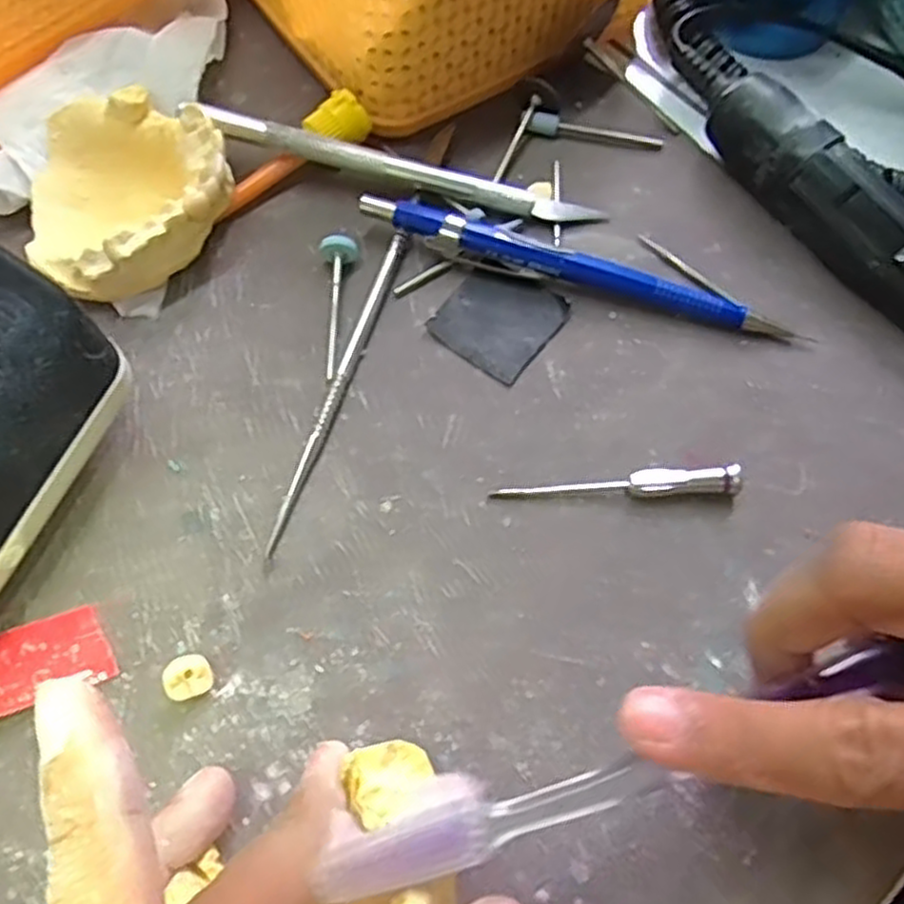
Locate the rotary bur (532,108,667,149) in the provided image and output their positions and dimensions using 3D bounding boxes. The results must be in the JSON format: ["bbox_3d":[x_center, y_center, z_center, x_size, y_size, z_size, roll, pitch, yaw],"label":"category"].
[{"bbox_3d":[0.050,-0.112,0.263,0.046,0.005,0.009,7,68,1],"label":"rotary bur"}]

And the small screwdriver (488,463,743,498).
[{"bbox_3d":[0.045,0.009,0.209,0.066,0.009,0.007,-1,68,-3],"label":"small screwdriver"}]

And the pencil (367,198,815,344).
[{"bbox_3d":[0.039,-0.056,0.234,0.134,0.013,0.010,15,68,3],"label":"pencil"}]

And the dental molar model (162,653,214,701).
[{"bbox_3d":[-0.064,0.055,0.187,0.010,0.007,0.010,1,68,-2],"label":"dental molar model"}]

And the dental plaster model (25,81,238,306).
[{"bbox_3d":[-0.098,-0.078,0.232,0.060,0.025,0.062,1,68,-2],"label":"dental plaster model"}]

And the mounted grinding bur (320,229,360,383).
[{"bbox_3d":[-0.034,-0.044,0.229,0.011,0.008,0.045,-1,68,-3],"label":"mounted grinding bur"}]

